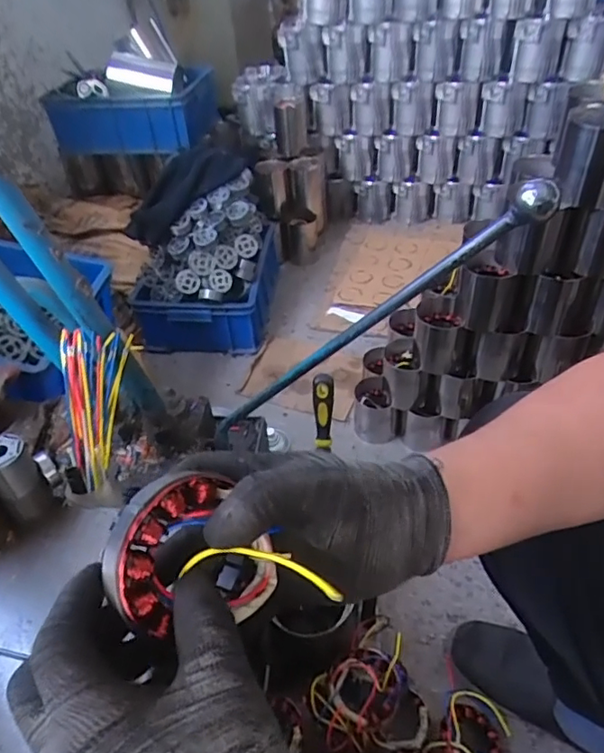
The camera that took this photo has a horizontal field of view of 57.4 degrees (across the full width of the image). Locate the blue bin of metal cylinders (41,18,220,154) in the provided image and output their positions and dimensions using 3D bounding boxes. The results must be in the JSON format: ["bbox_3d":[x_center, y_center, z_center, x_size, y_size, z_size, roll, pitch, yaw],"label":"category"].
[{"bbox_3d":[-0.440,-0.758,1.474,0.402,0.226,0.279,5,43,11],"label":"blue bin of metal cylinders"}]

